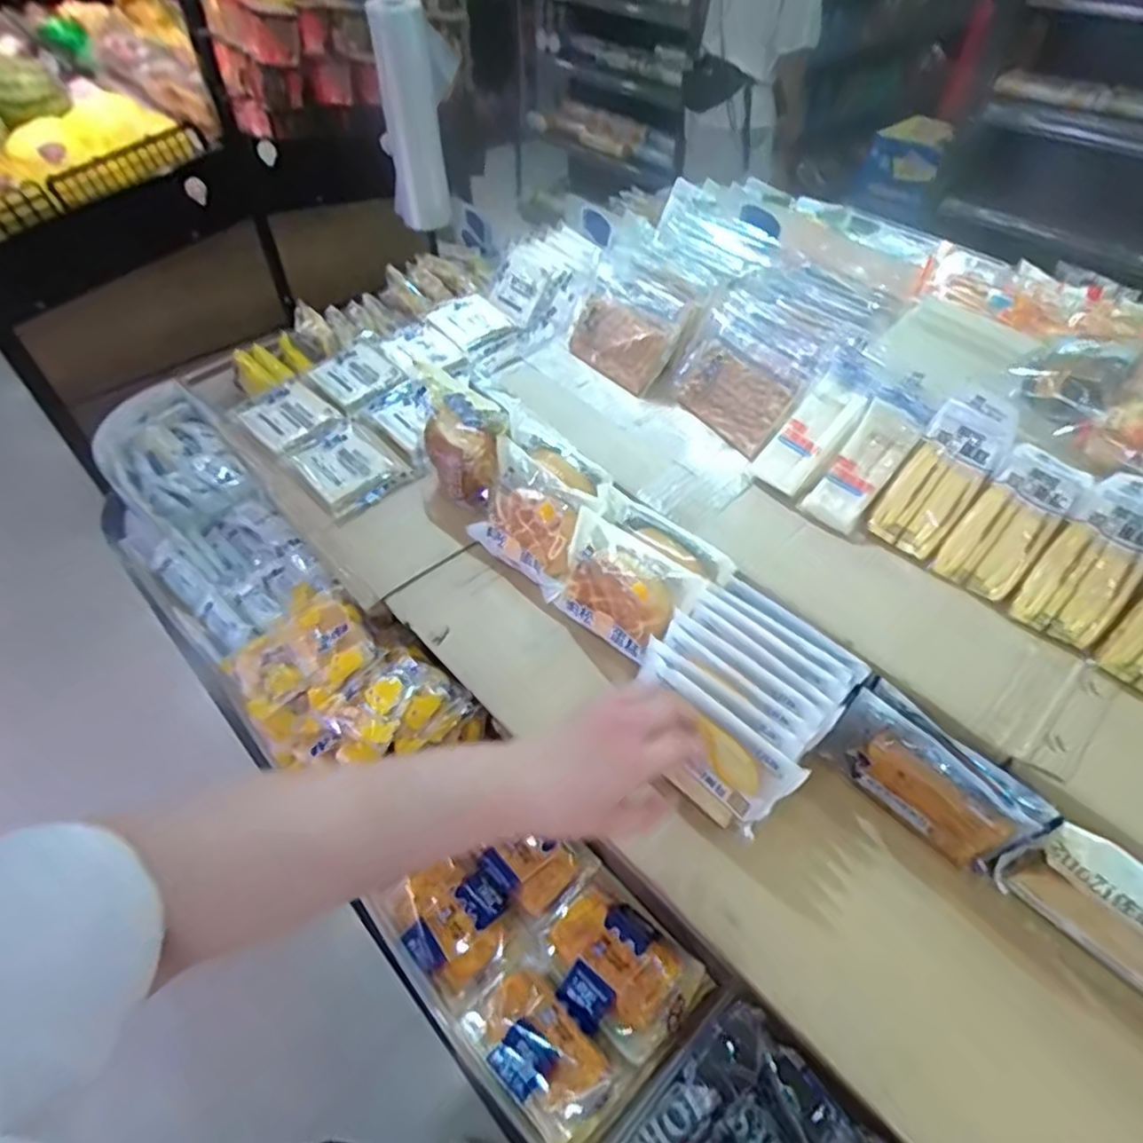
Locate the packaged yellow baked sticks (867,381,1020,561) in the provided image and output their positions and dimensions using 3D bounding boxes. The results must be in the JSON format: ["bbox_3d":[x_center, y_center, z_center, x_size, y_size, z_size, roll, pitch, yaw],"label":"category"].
[{"bbox_3d":[0.333,-0.086,0.595,0.063,0.148,0.010,36,29,25],"label":"packaged yellow baked sticks"}]

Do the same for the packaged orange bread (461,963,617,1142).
[{"bbox_3d":[-0.028,0.412,0.572,0.075,0.049,0.126,-35,59,-27],"label":"packaged orange bread"}]

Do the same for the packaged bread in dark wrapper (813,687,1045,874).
[{"bbox_3d":[0.277,0.168,0.529,0.037,0.083,0.146,-34,59,-26],"label":"packaged bread in dark wrapper"}]

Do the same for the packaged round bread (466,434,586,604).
[{"bbox_3d":[-0.045,-0.054,0.705,0.154,0.122,0.049,40,25,19],"label":"packaged round bread"}]

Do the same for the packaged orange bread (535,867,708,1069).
[{"bbox_3d":[0.041,0.359,0.607,0.109,0.046,0.133,-37,60,-27],"label":"packaged orange bread"}]

